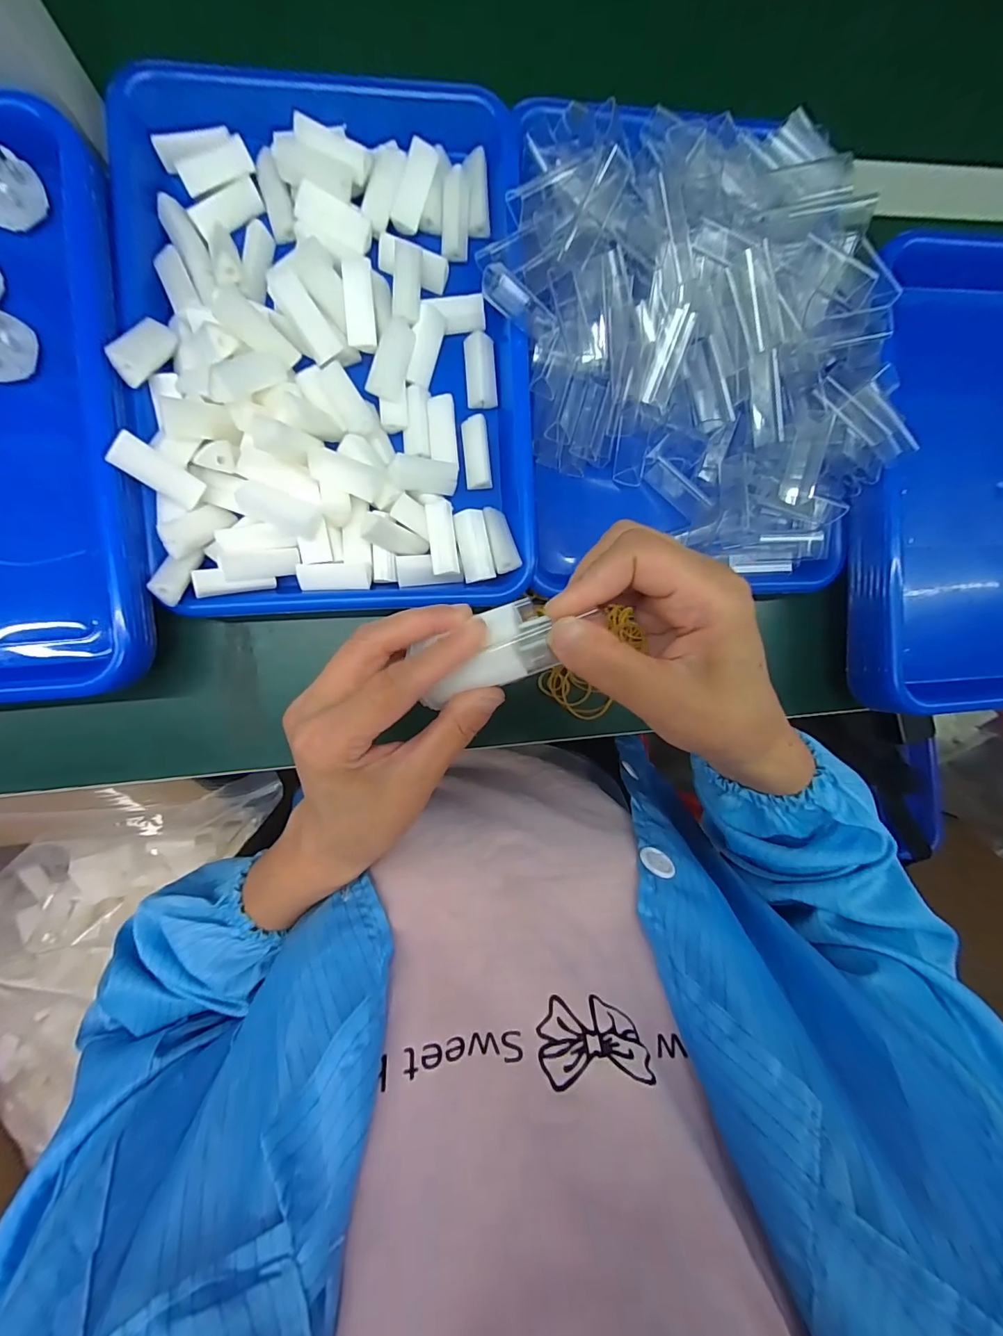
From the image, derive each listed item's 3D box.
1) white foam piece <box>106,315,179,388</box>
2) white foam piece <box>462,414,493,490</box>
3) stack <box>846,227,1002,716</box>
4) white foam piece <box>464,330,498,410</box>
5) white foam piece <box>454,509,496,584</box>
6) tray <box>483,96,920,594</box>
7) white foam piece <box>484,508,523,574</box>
[{"bbox_3d":[-0.214,-0.191,0.278,0.013,0.018,0.053,13,58,-7],"label":"white foam piece"},{"bbox_3d":[-0.016,-0.149,0.322,0.018,0.014,0.046,-5,92,-7],"label":"white foam piece"},{"bbox_3d":[0.385,-0.135,0.347,0.256,0.055,0.346,-3,92,-7],"label":"stack"},{"bbox_3d":[-0.014,-0.205,0.320,0.021,0.012,0.046,-4,92,-7],"label":"white foam piece"},{"bbox_3d":[-0.018,-0.081,0.311,0.020,0.020,0.045,-12,93,-6],"label":"white foam piece"},{"bbox_3d":[0.128,-0.213,0.324,0.244,0.102,0.322,-7,92,-7],"label":"tray"},{"bbox_3d":[0.000,-0.087,0.313,0.018,0.012,0.046,-14,79,-6],"label":"white foam piece"}]

